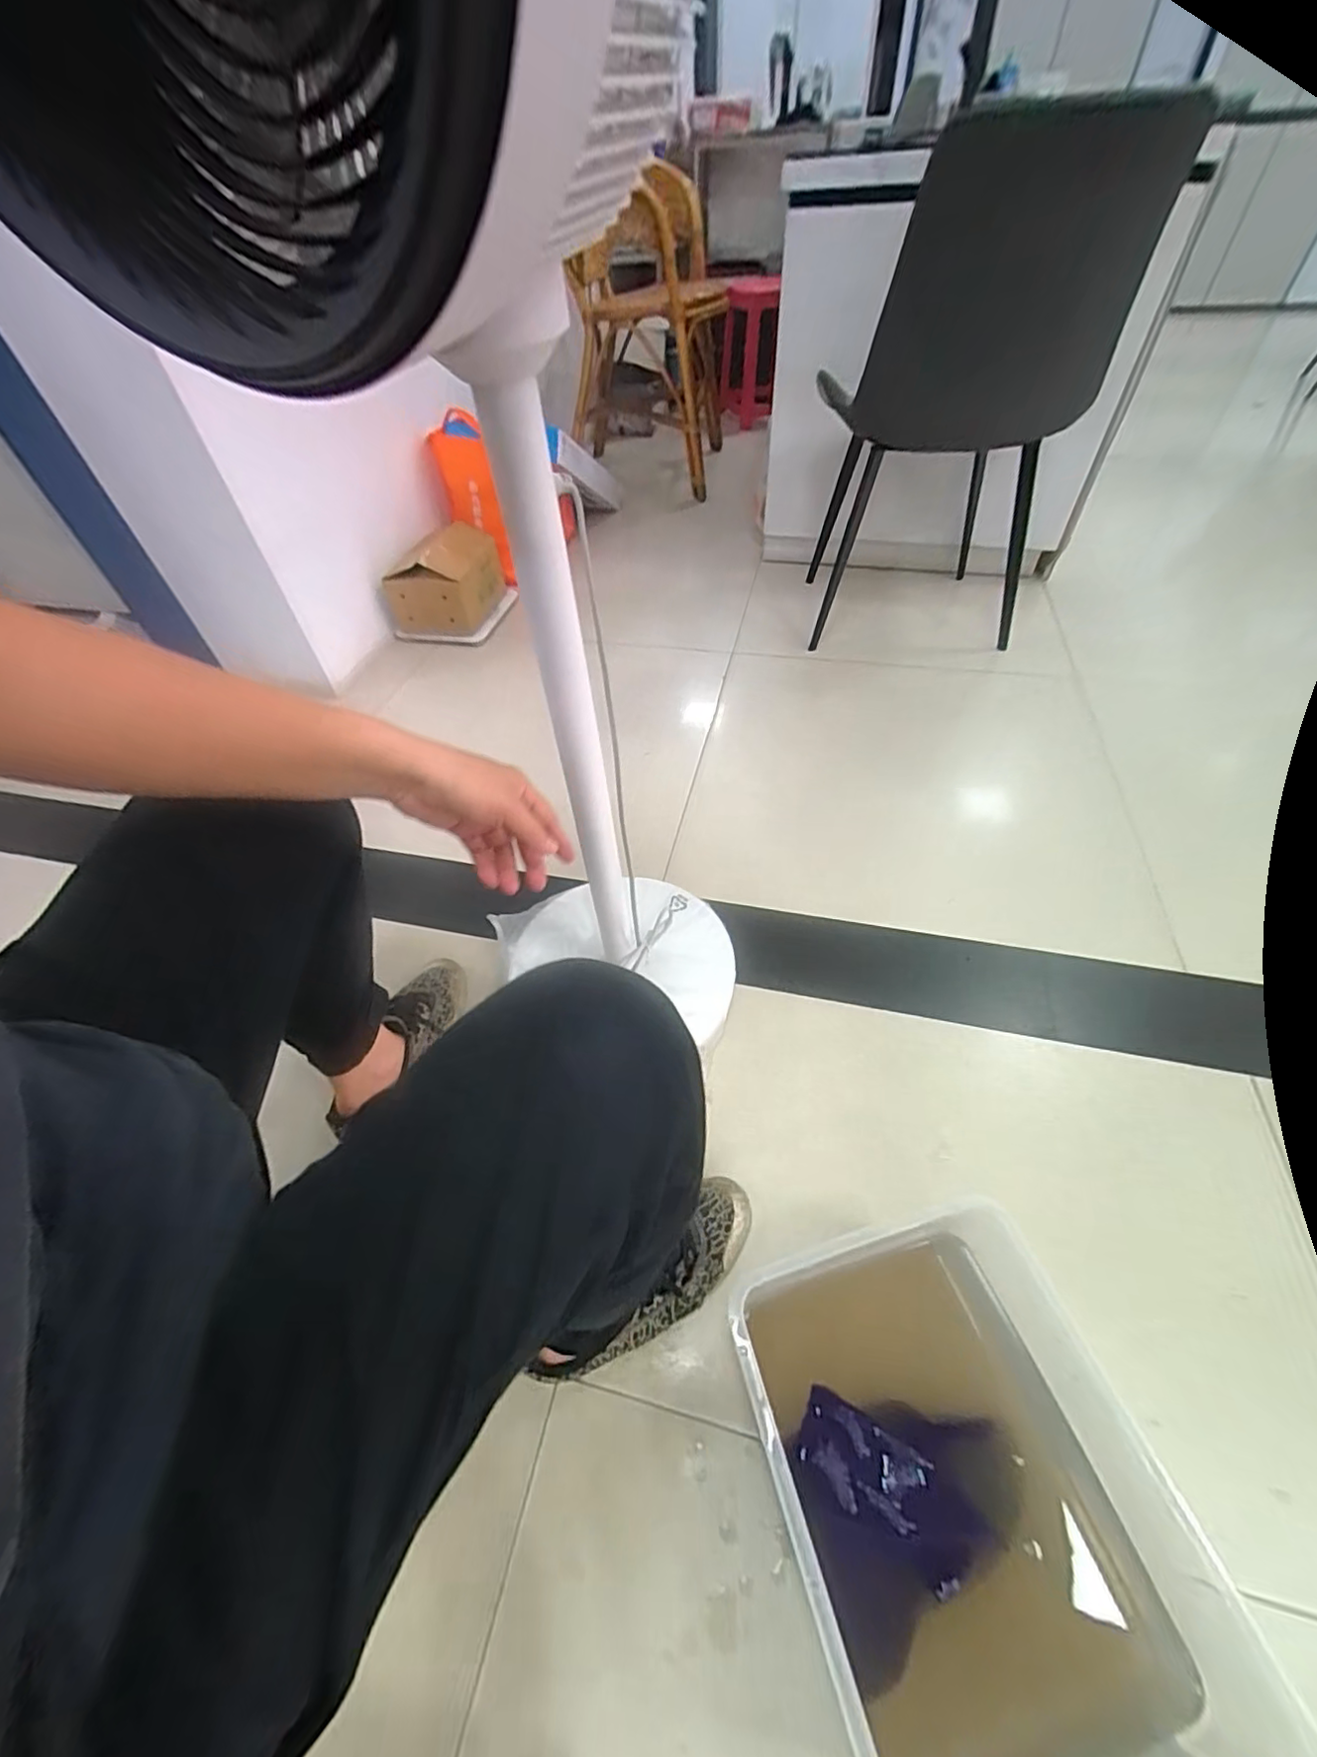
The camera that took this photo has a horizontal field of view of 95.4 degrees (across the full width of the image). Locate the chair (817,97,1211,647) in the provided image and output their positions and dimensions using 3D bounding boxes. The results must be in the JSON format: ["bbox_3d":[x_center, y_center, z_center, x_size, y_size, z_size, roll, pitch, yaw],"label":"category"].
[{"bbox_3d":[0.613,-0.952,1.267,0.459,0.820,0.484,4,51,8],"label":"chair"}]

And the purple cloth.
[{"bbox_3d":[0.197,0.512,0.507,0.189,0.028,0.144,-32,55,-21],"label":"purple cloth"}]

